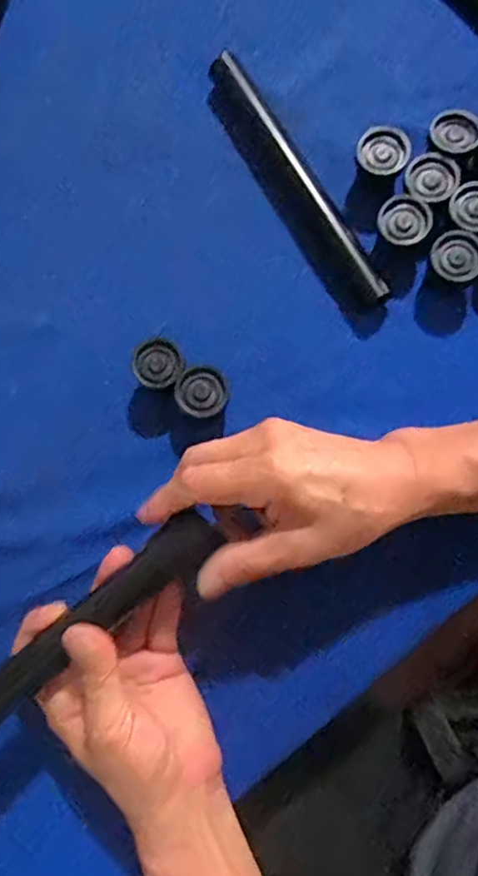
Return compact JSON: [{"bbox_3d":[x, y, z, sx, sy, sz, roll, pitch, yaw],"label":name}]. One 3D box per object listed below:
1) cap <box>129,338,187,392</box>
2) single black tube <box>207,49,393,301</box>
[{"bbox_3d":[-0.055,-0.048,0.419,0.033,0.028,0.034,-38,80,-4],"label":"cap"},{"bbox_3d":[0.042,-0.188,0.444,0.020,0.025,0.218,-31,79,-3],"label":"single black tube"}]

